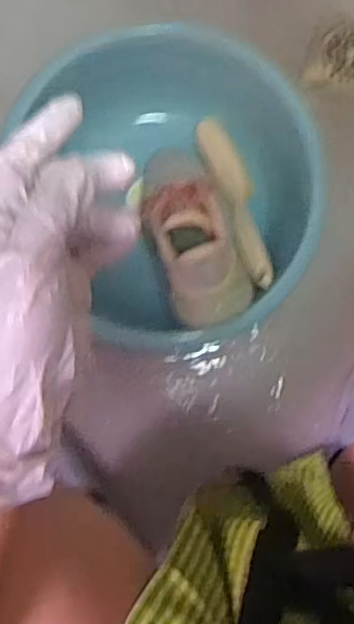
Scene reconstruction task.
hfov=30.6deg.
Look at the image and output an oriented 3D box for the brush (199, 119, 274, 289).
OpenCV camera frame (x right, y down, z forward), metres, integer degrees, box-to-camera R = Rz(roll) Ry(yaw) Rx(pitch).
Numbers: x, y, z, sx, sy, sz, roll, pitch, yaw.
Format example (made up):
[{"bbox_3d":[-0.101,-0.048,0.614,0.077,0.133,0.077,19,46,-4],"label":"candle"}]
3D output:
[{"bbox_3d":[0.069,-0.126,0.726,0.046,0.041,0.221,-13,60,-1],"label":"brush"}]

